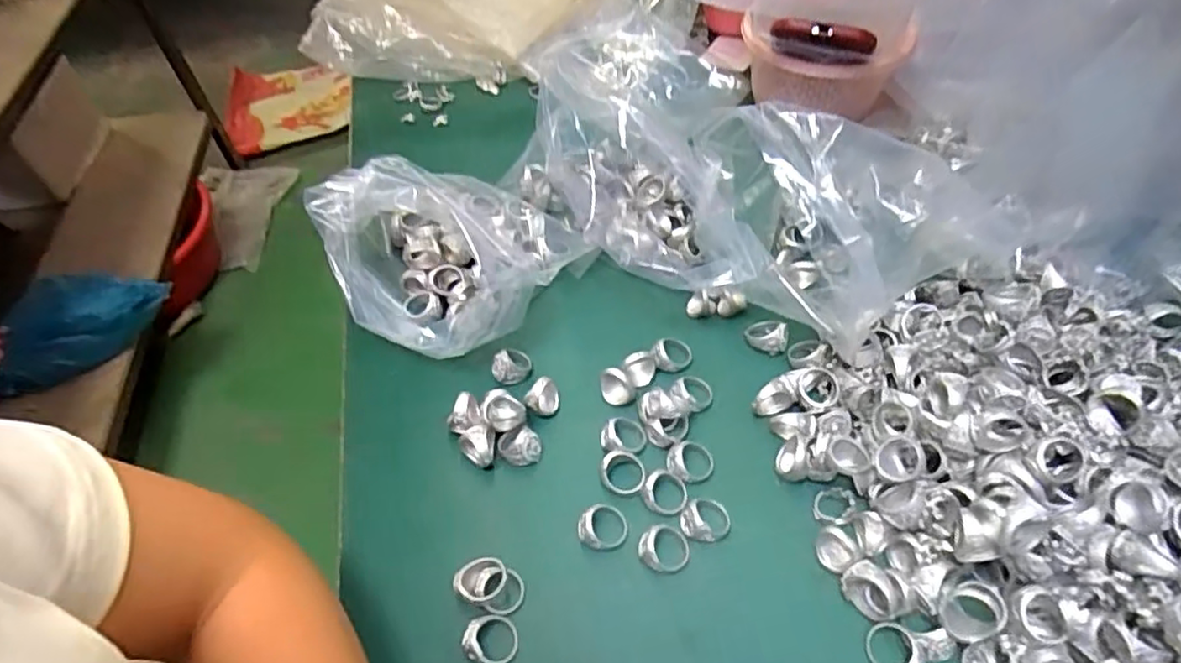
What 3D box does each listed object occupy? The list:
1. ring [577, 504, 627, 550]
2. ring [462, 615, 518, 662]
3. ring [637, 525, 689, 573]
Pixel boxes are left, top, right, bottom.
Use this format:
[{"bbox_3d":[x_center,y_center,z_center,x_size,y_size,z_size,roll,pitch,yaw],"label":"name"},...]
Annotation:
[{"bbox_3d":[0.007,0.113,0.382,0.029,0.011,0.024,-10,52,-5],"label":"ring"},{"bbox_3d":[-0.052,0.160,0.344,0.025,0.015,0.024,-2,52,2],"label":"ring"},{"bbox_3d":[0.042,0.122,0.373,0.029,0.011,0.025,-7,52,-2],"label":"ring"}]

